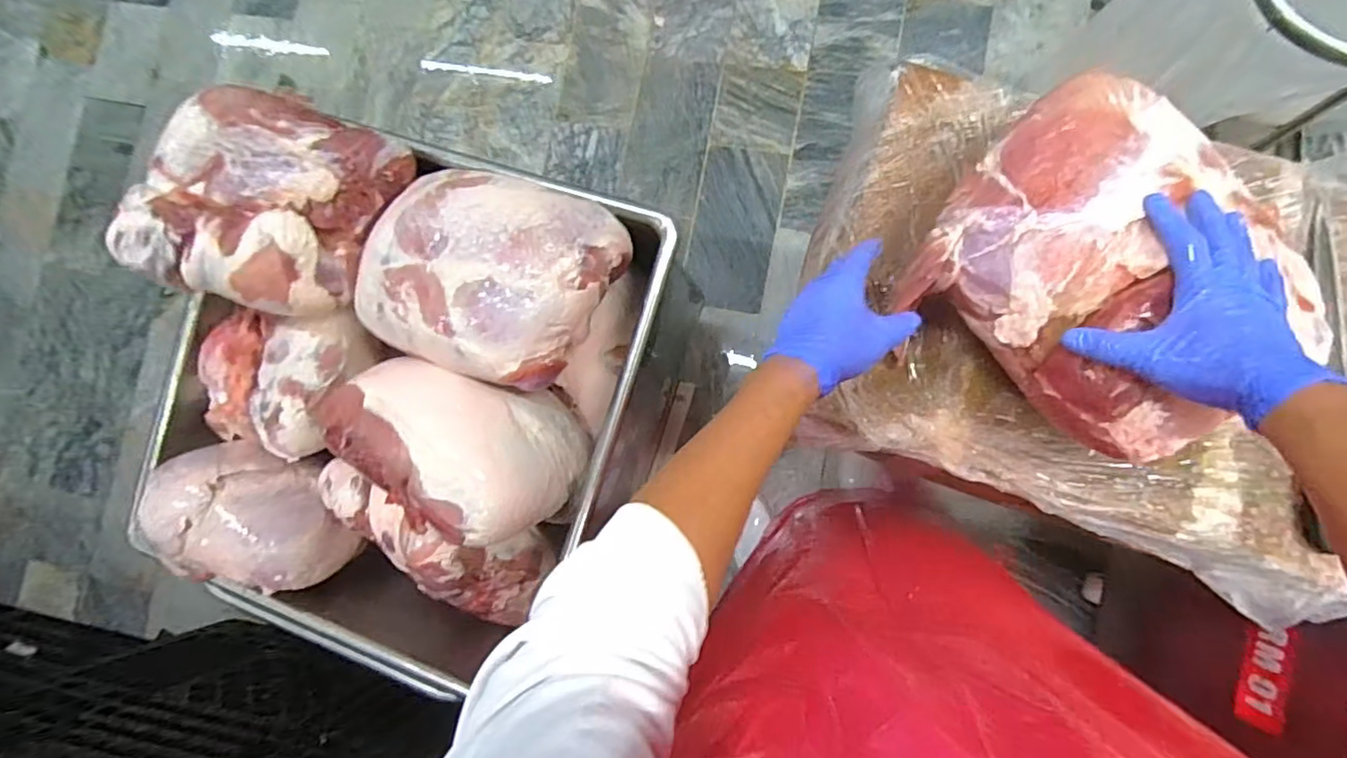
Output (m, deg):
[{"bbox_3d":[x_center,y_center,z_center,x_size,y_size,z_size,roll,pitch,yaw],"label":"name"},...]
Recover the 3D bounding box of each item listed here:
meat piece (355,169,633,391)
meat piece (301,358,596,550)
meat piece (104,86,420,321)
[{"bbox_3d":[-0.224,-0.130,0.721,0.281,0.118,0.235,18,87,9],"label":"meat piece"},{"bbox_3d":[-0.267,0.078,0.776,0.289,0.187,0.190,26,89,10],"label":"meat piece"},{"bbox_3d":[-0.505,-0.223,0.738,0.230,0.151,0.262,21,88,10],"label":"meat piece"}]

